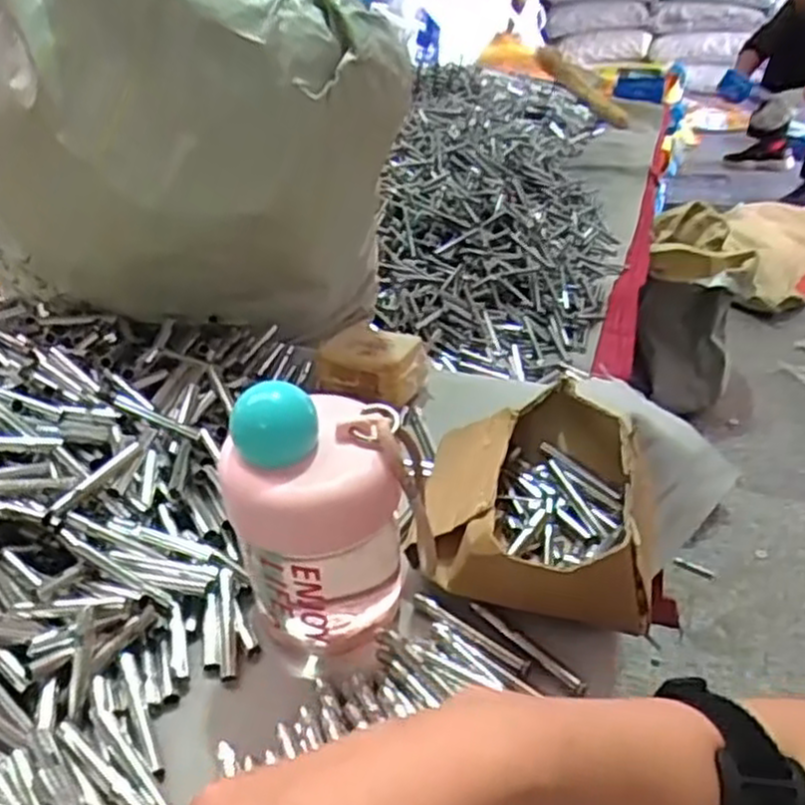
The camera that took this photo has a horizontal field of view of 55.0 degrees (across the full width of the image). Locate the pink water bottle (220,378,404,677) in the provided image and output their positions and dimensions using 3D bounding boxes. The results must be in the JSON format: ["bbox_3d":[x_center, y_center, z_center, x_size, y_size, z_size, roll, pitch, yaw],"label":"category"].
[{"bbox_3d":[-0.043,0.060,0.413,0.093,0.136,0.084,-9,36,-12],"label":"pink water bottle"}]

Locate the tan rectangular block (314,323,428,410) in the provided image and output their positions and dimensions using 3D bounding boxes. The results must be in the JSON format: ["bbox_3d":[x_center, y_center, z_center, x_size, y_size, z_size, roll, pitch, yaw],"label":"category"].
[{"bbox_3d":[-0.025,-0.030,0.627,0.085,0.041,0.061,20,40,27],"label":"tan rectangular block"}]

